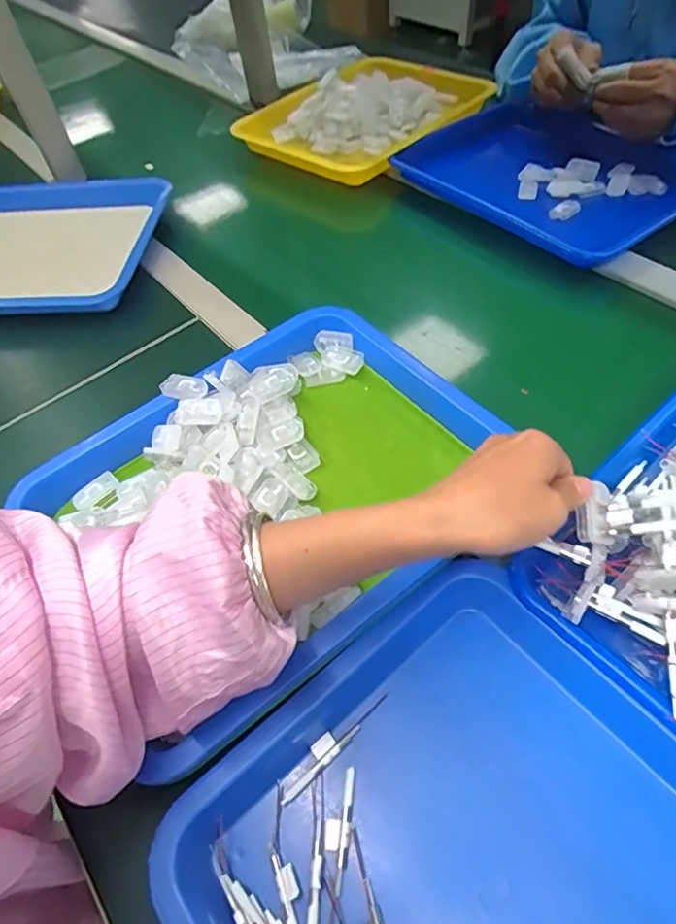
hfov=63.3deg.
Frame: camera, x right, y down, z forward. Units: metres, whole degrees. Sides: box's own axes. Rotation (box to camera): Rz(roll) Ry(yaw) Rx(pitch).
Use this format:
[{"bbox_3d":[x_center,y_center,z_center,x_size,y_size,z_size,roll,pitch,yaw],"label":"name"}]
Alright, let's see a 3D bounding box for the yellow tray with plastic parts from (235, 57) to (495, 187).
[{"bbox_3d":[0.047,-0.524,0.819,0.263,0.040,0.348,34,64,28],"label":"yellow tray with plastic parts"}]

